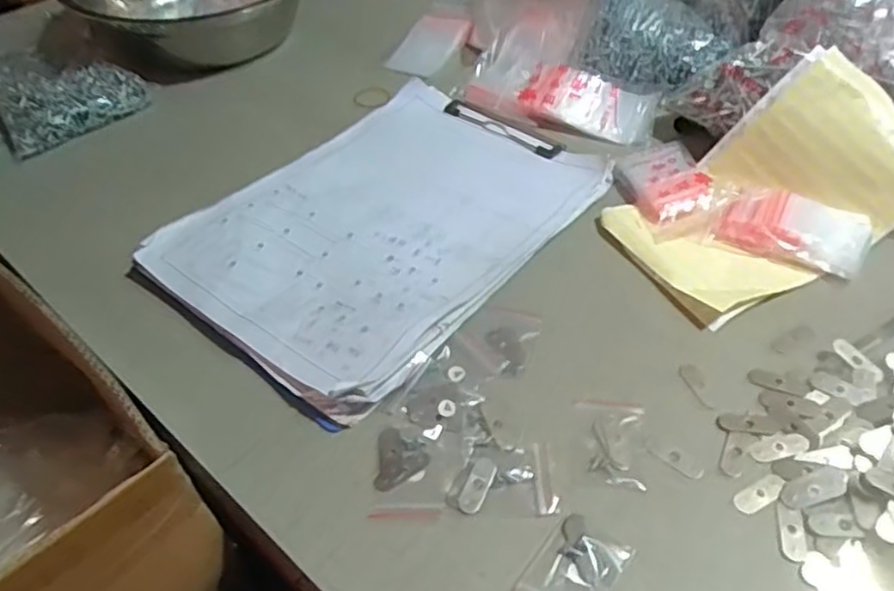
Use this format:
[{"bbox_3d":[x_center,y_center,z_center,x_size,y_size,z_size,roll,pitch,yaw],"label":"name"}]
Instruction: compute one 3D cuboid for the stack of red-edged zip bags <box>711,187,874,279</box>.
[{"bbox_3d":[0.246,-0.048,0.490,0.095,0.022,0.051,22,51,21],"label":"stack of red-edged zip bags"}]

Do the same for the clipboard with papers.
[{"bbox_3d":[-0.046,-0.058,0.514,0.219,0.025,0.304,30,54,26],"label":"clipboard with papers"}]

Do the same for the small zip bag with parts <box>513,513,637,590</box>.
[{"bbox_3d":[0.060,0.136,0.334,0.040,0.007,0.060,27,53,25],"label":"small zip bag with parts"}]

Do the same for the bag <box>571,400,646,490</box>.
[{"bbox_3d":[0.091,0.082,0.388,0.039,0.004,0.056,4,47,6],"label":"bag"}]

